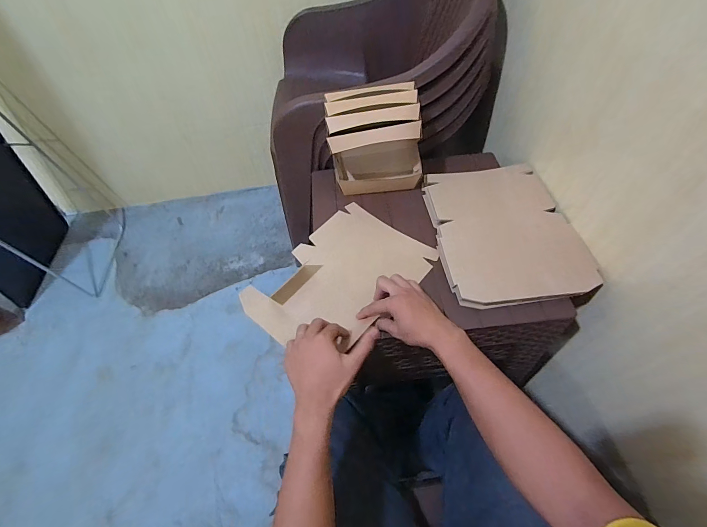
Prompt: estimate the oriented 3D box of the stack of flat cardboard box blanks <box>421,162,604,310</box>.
[{"bbox_3d":[0.296,-0.073,0.661,0.256,0.032,0.328,-6,56,-1],"label":"stack of flat cardboard box blanks"}]

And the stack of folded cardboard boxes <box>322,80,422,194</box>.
[{"bbox_3d":[0.047,-0.259,0.716,0.188,0.178,0.116,-5,56,0],"label":"stack of folded cardboard boxes"}]

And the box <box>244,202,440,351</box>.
[{"bbox_3d":[-0.024,0.022,0.633,0.224,0.018,0.326,36,65,23],"label":"box"}]

